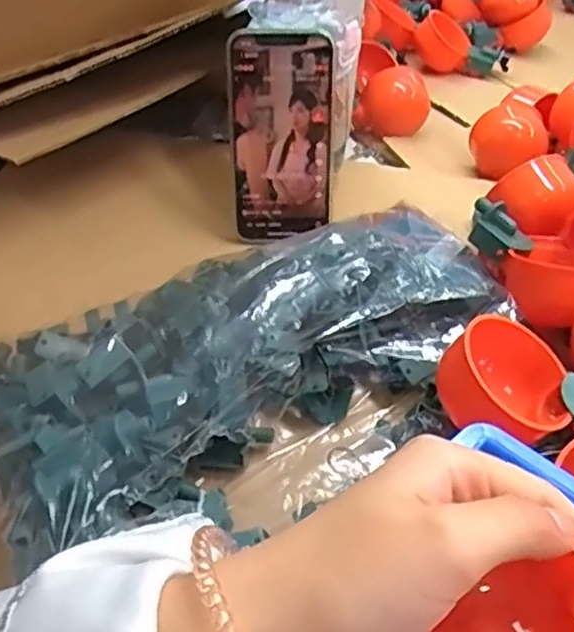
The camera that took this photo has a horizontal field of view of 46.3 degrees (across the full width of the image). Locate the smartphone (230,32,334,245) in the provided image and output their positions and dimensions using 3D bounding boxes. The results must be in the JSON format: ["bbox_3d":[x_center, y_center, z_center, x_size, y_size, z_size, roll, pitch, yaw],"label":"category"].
[{"bbox_3d":[-0.003,-0.124,0.476,0.070,0.143,0.010,0,24,-2],"label":"smartphone"}]

